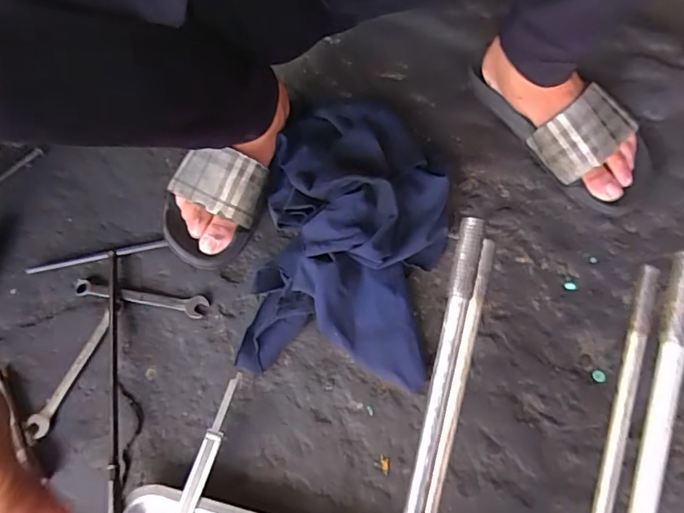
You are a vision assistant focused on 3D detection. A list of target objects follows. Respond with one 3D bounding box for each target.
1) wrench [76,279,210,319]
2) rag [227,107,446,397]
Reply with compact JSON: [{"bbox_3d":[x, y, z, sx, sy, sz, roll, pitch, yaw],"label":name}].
[{"bbox_3d":[-0.229,0.044,0.583,0.154,0.009,0.026,8,64,7],"label":"wrench"},{"bbox_3d":[0.011,-0.035,0.582,0.210,0.079,0.326,6,64,5],"label":"rag"}]

